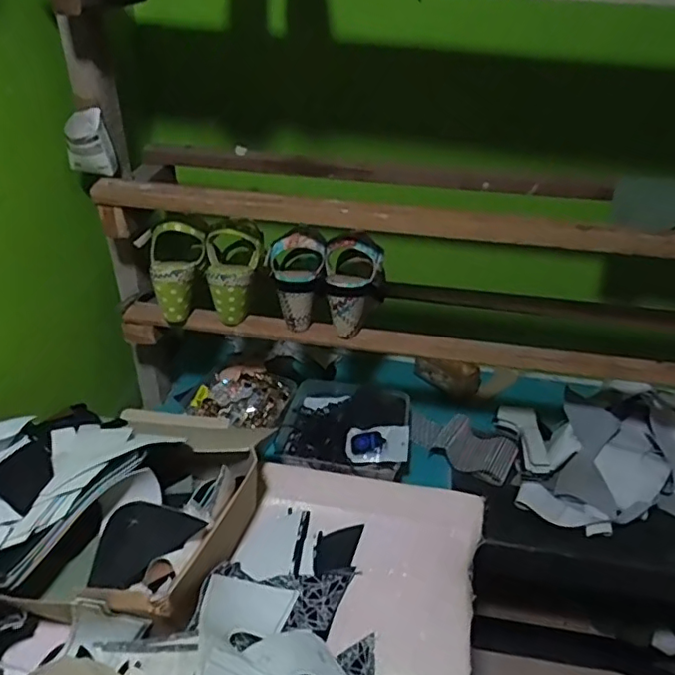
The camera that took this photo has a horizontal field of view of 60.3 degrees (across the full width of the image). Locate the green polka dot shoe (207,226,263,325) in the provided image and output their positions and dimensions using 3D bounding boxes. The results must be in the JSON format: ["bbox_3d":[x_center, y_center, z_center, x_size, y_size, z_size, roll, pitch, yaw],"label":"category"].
[{"bbox_3d":[-0.146,-0.088,0.834,0.078,0.126,0.067,-4,35,-10],"label":"green polka dot shoe"}]

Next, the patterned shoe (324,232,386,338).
[{"bbox_3d":[0.022,-0.073,0.817,0.083,0.136,0.078,4,34,2],"label":"patterned shoe"}]

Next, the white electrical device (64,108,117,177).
[{"bbox_3d":[-0.330,-0.258,0.773,0.055,0.080,0.022,-8,36,-16],"label":"white electrical device"}]

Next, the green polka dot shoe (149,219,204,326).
[{"bbox_3d":[-0.235,-0.093,0.835,0.078,0.142,0.072,8,11,7],"label":"green polka dot shoe"}]

